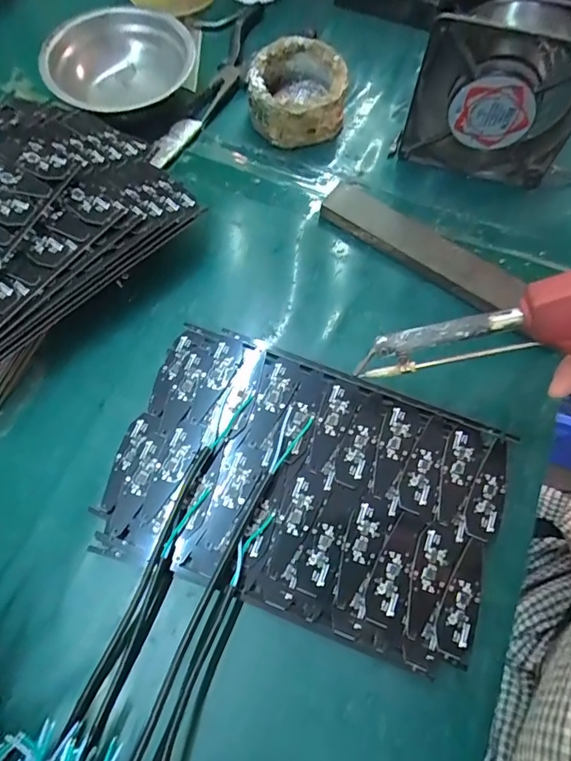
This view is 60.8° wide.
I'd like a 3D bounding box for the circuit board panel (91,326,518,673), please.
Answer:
[{"bbox_3d":[0.013,0.066,0.319,0.241,0.012,0.159,20,70,6],"label":"circuit board panel"}]

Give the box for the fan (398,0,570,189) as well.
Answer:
[{"bbox_3d":[0.162,-0.219,0.376,0.124,0.122,0.049,15,69,4],"label":"fan"}]

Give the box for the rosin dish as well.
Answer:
[{"bbox_3d":[0.009,-0.248,0.423,0.079,0.047,0.076,0,69,-1],"label":"rosin dish"}]

